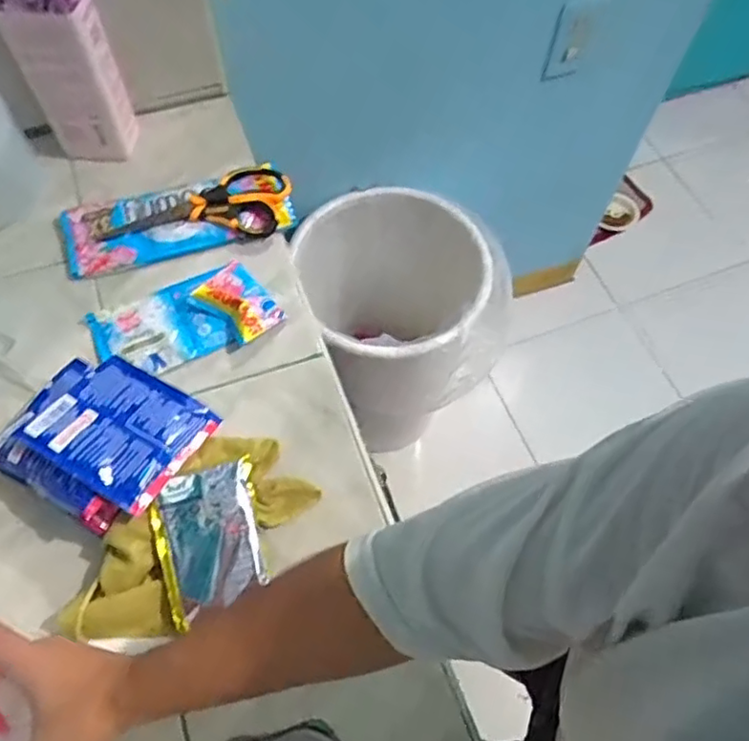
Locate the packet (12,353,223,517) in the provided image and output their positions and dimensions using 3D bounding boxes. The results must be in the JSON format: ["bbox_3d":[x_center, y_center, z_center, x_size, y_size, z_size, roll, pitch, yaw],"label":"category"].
[{"bbox_3d":[-0.221,0.049,0.536,0.133,0.028,0.113,31,51,5],"label":"packet"}]

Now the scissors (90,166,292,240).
[{"bbox_3d":[-0.195,-0.181,0.675,0.205,0.030,0.077,-4,63,-4],"label":"scissors"}]

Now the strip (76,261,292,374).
[{"bbox_3d":[-0.189,-0.052,0.613,0.173,0.025,0.094,-24,66,-13],"label":"strip"}]

